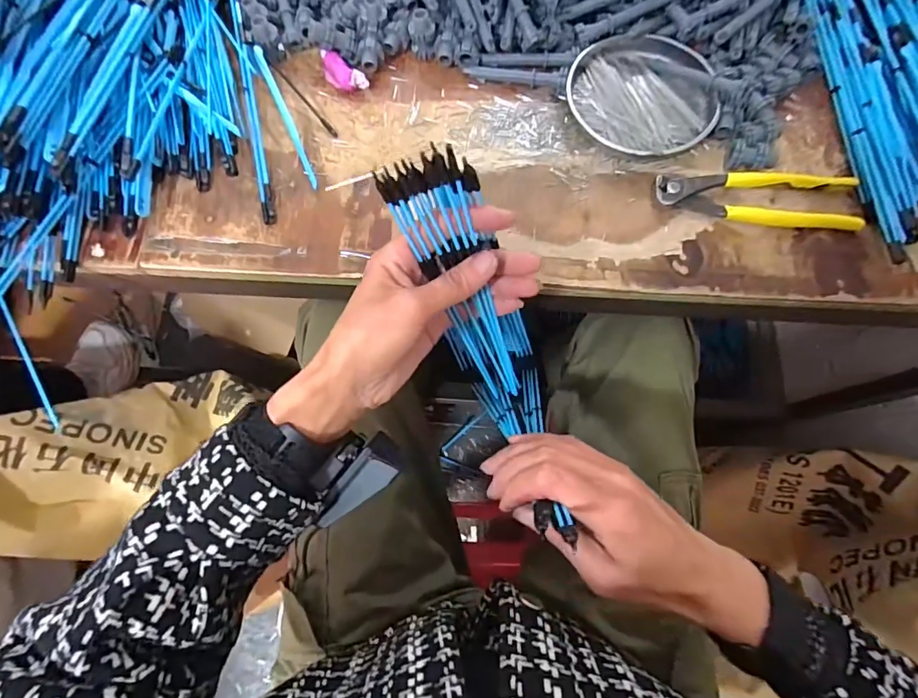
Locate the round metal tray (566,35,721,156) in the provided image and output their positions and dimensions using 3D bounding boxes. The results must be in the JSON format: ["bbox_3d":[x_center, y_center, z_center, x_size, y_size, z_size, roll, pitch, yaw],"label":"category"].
[{"bbox_3d":[0.164,-0.227,0.418,0.126,0.024,0.122,0,74,0],"label":"round metal tray"}]

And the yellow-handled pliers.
[{"bbox_3d":[0.246,-0.125,0.390,0.160,0.014,0.045,4,74,1],"label":"yellow-handled pliers"}]

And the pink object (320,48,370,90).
[{"bbox_3d":[-0.109,-0.255,0.429,0.058,0.017,0.021,43,78,11],"label":"pink object"}]

